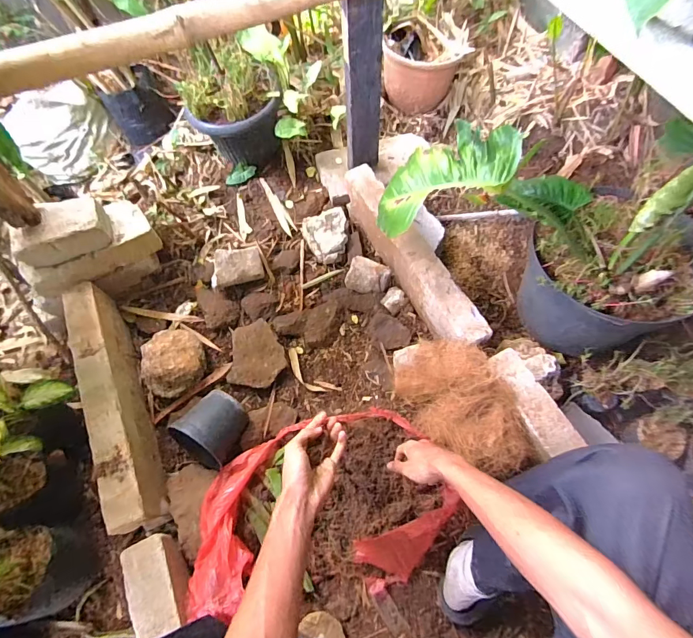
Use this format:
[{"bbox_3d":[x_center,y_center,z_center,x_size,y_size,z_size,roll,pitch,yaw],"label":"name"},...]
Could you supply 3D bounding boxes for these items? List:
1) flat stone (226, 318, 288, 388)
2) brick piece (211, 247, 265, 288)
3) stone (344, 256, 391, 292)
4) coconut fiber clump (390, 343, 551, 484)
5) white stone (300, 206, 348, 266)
[{"bbox_3d":[-0.226,0.089,1.020,0.142,0.046,0.178,-2,61,3],"label":"flat stone"},{"bbox_3d":[-0.307,-0.140,1.108,0.144,0.070,0.081,-16,61,-4],"label":"brick piece"},{"bbox_3d":[0.058,-0.117,1.078,0.113,0.050,0.081,22,65,15],"label":"stone"},{"bbox_3d":[0.238,0.175,0.846,0.177,0.135,0.335,-29,63,-12],"label":"coconut fiber clump"},{"bbox_3d":[-0.056,-0.245,1.157,0.130,0.055,0.169,-16,61,-5],"label":"white stone"}]

